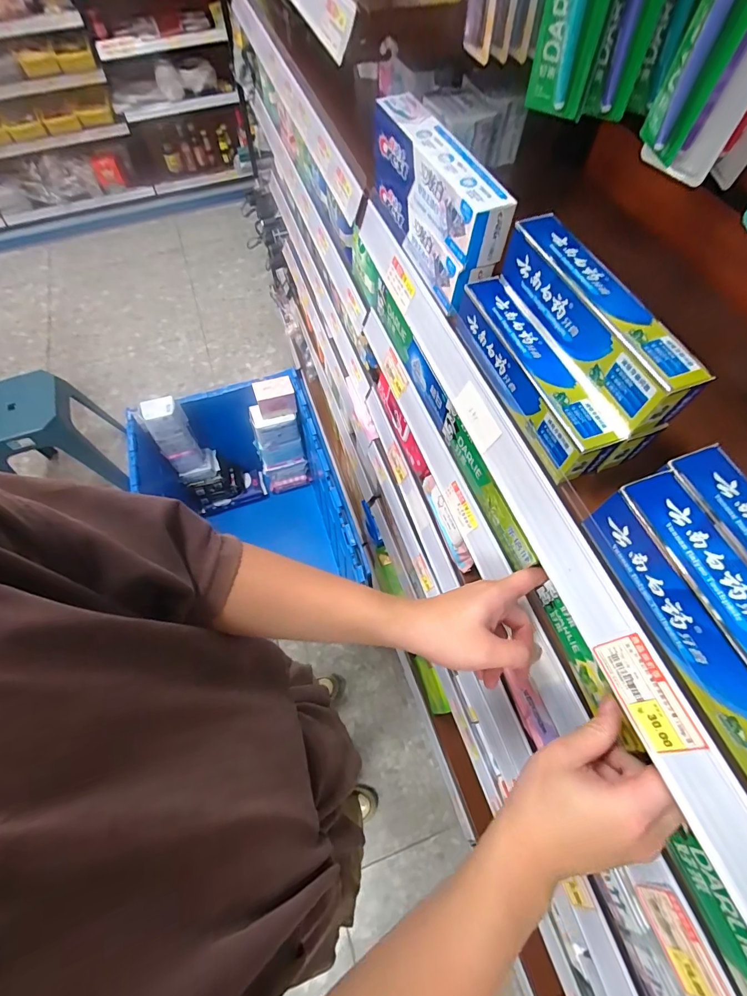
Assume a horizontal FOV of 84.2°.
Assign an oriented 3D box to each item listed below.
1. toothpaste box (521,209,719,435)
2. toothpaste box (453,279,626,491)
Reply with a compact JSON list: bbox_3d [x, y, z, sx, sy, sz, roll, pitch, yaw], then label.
[{"bbox_3d":[0.159,-0.134,0.299,0.040,0.040,0.185,-16,63,-7],"label":"toothpaste box"},{"bbox_3d":[0.122,-0.104,0.335,0.036,0.041,0.187,-19,64,-9],"label":"toothpaste box"}]

